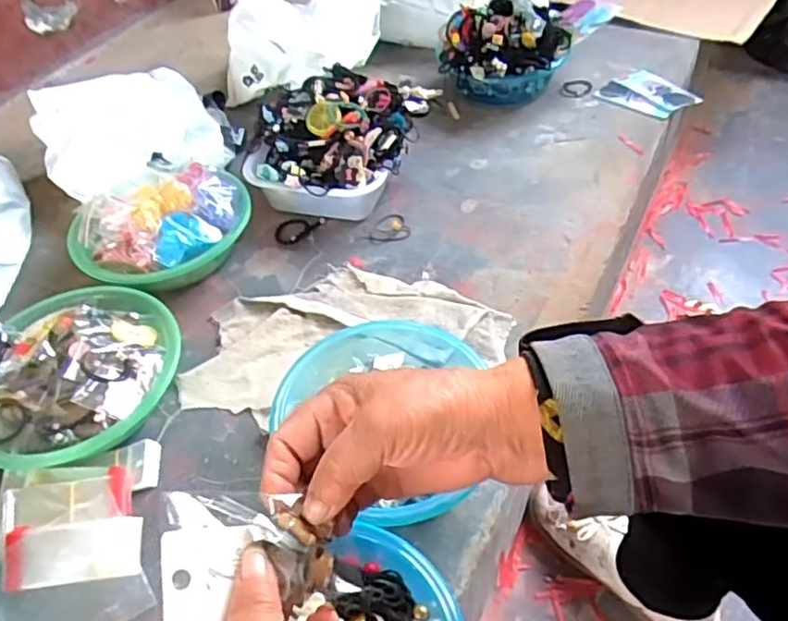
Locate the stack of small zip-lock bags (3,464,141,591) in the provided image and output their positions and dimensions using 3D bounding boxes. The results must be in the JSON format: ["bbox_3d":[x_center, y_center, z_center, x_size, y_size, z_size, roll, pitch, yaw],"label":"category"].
[{"bbox_3d":[-0.311,0.211,0.626,0.134,0.036,0.108,-8,47,-2],"label":"stack of small zip-lock bags"}]

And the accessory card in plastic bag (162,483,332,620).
[{"bbox_3d":[-0.065,0.108,0.288,0.072,0.009,0.057,4,68,-20],"label":"accessory card in plastic bag"}]

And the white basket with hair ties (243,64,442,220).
[{"bbox_3d":[-0.088,-0.248,0.957,0.226,0.133,0.251,16,51,20],"label":"white basket with hair ties"}]

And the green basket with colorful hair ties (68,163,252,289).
[{"bbox_3d":[-0.322,-0.126,0.887,0.239,0.117,0.250,-26,50,-17],"label":"green basket with colorful hair ties"}]

